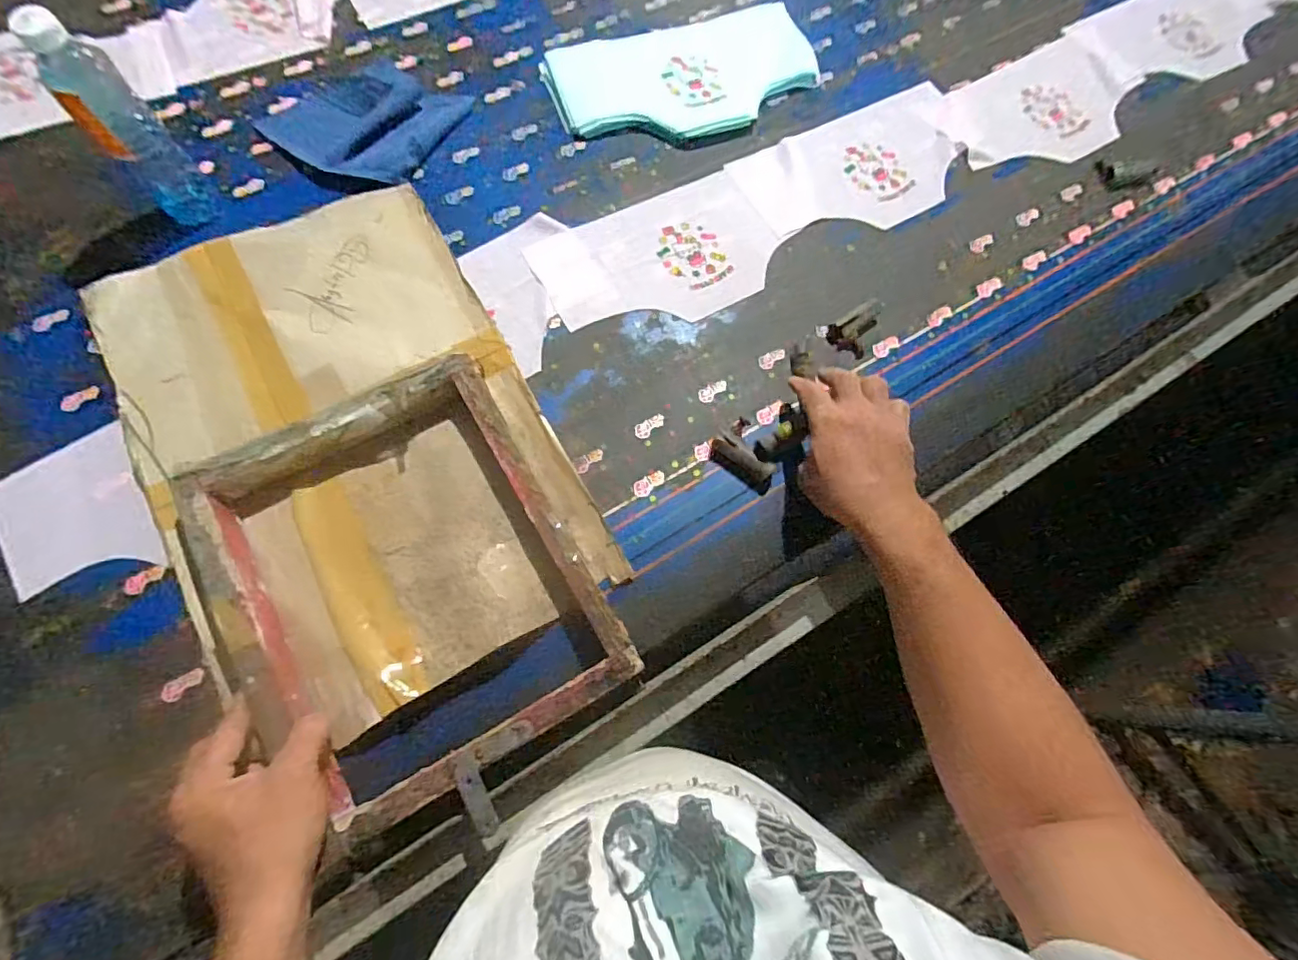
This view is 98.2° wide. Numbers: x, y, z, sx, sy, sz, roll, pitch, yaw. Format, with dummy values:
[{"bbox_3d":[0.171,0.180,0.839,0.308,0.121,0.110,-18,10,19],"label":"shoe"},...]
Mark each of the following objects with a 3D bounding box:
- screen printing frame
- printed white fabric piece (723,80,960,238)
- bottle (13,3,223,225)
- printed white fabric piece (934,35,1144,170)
[{"bbox_3d":[-0.204,0.081,0.476,0.273,0.059,0.329,-28,74,-12],"label":"screen printing frame"},{"bbox_3d":[0.262,-0.376,0.677,0.307,0.005,0.163,-28,74,-12],"label":"printed white fabric piece"},{"bbox_3d":[-0.493,-0.330,0.532,0.057,0.180,0.046,-41,77,-15],"label":"bottle"},{"bbox_3d":[0.510,-0.480,0.723,0.289,0.007,0.167,-32,75,-13],"label":"printed white fabric piece"}]

